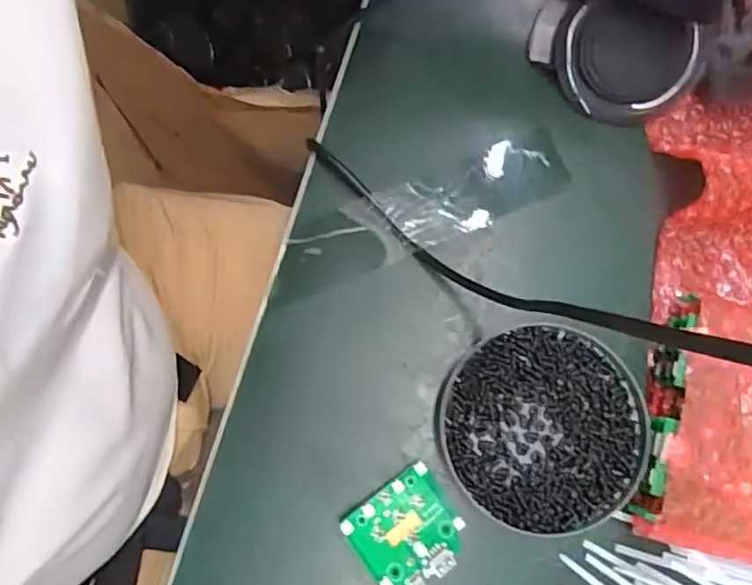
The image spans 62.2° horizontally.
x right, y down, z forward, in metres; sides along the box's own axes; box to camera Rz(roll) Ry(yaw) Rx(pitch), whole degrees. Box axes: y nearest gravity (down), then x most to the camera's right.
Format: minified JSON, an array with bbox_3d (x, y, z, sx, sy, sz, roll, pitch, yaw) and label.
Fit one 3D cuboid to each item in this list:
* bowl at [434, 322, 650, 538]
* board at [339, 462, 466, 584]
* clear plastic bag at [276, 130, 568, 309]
[{"bbox_3d":[0.093,0.076,0.353,0.114,0.019,0.108,0,78,0],"label":"bowl"},{"bbox_3d":[0.018,0.132,0.343,0.055,0.015,0.055,-33,80,-7],"label":"board"},{"bbox_3d":[0.026,-0.047,0.388,0.196,0.009,0.045,-22,79,-5],"label":"clear plastic bag"}]

